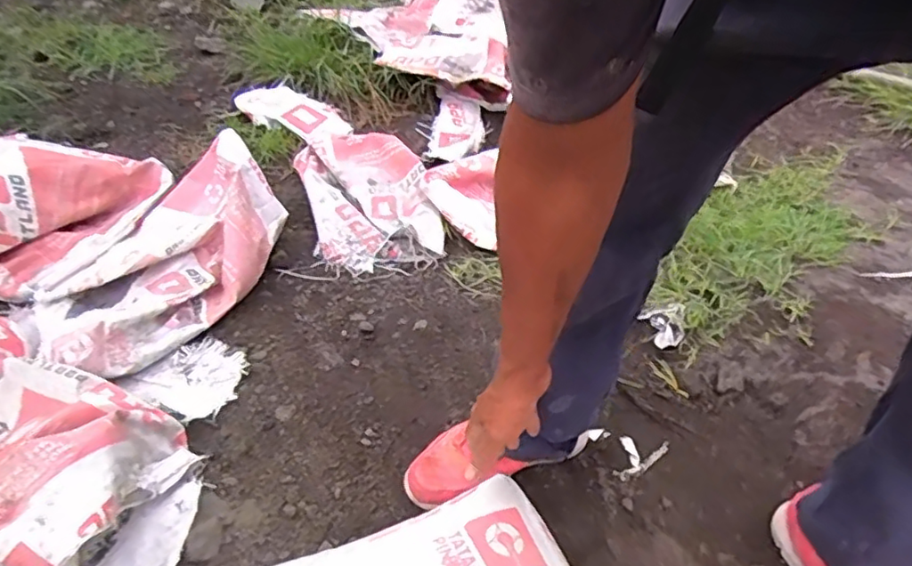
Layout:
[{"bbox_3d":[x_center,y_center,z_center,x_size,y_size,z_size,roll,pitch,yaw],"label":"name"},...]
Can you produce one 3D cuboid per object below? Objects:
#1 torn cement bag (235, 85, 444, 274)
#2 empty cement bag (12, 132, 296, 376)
[{"bbox_3d":[-0.274,-0.280,1.381,0.269,0.136,0.675,-20,45,-22],"label":"torn cement bag"},{"bbox_3d":[-0.502,-0.050,1.029,0.251,0.185,0.477,23,47,21],"label":"empty cement bag"}]

